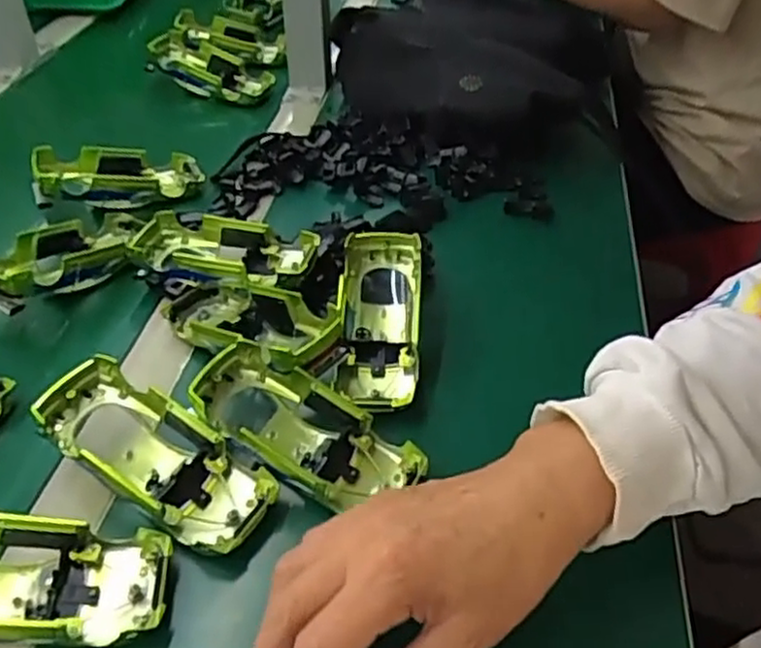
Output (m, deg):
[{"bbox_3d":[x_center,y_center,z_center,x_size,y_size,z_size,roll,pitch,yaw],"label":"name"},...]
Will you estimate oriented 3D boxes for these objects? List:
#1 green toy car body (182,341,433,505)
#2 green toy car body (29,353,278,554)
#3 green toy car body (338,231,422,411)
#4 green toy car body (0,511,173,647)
[{"bbox_3d":[-0.044,0.064,0.399,0.129,0.035,0.056,30,48,8],"label":"green toy car body"},{"bbox_3d":[-0.122,0.074,0.387,0.132,0.037,0.055,33,49,10],"label":"green toy car body"},{"bbox_3d":[0.000,-0.004,0.464,0.051,0.043,0.125,1,42,0],"label":"green toy car body"},{"bbox_3d":[-0.169,0.122,0.332,0.131,0.034,0.056,9,40,-13],"label":"green toy car body"}]

